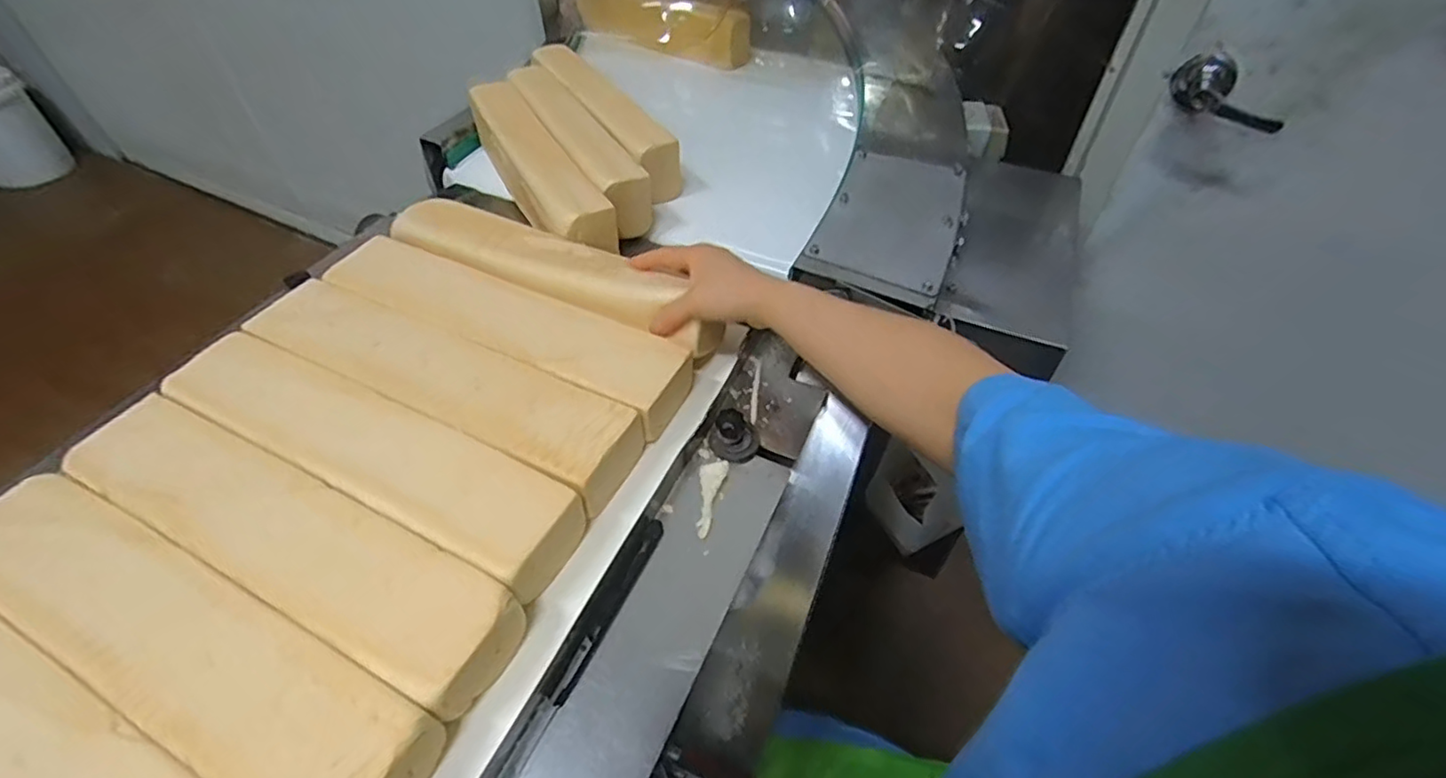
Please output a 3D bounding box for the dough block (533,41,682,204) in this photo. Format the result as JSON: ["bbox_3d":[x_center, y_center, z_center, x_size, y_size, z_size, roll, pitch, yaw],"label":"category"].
[{"bbox_3d":[-0.163,-0.361,0.819,0.061,0.071,0.343,-25,52,-21],"label":"dough block"}]

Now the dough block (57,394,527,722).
[{"bbox_3d":[-0.296,0.106,0.427,0.357,0.056,0.075,21,51,18],"label":"dough block"}]

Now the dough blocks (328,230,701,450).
[{"bbox_3d":[-0.195,-0.058,0.554,0.347,0.045,0.075,21,51,18],"label":"dough blocks"}]

